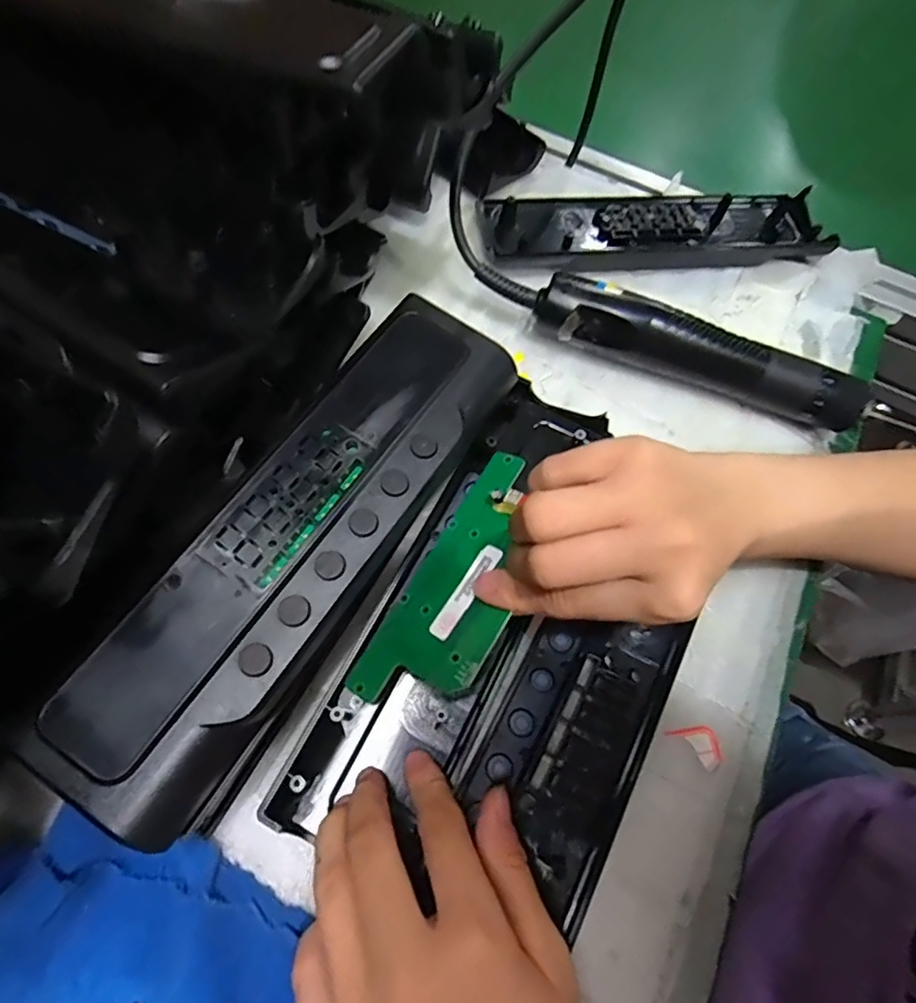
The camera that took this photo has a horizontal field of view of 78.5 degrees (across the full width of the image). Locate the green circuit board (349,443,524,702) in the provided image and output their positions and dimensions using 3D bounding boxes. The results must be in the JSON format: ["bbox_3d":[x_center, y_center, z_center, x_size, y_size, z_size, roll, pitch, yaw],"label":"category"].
[{"bbox_3d":[0.004,0.035,0.261,0.053,0.008,0.134,20,68,32],"label":"green circuit board"}]

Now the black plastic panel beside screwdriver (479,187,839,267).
[{"bbox_3d":[0.139,-0.193,0.393,0.243,0.026,0.069,-6,67,-7],"label":"black plastic panel beside screwdriver"}]

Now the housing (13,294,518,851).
[{"bbox_3d":[-0.058,0.010,0.234,0.065,0.027,0.240,31,68,9],"label":"housing"}]

